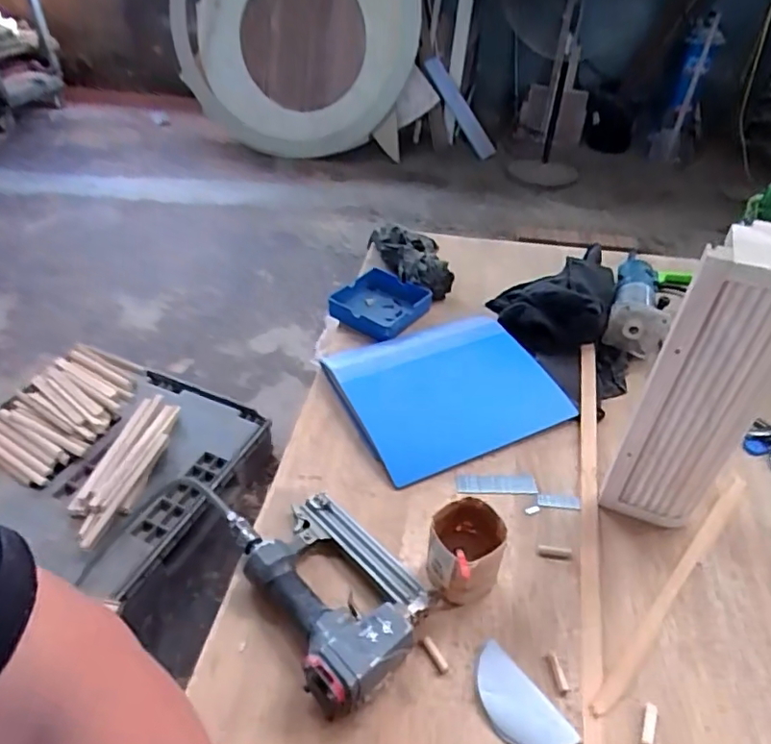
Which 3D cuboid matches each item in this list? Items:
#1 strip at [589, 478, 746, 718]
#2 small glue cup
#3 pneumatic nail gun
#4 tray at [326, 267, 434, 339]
[{"bbox_3d":[0.350,0.248,0.681,0.019,0.005,0.400,33,50,32],"label":"strip"},{"bbox_3d":[0.090,0.206,0.653,0.078,0.091,0.088,6,41,6],"label":"small glue cup"},{"bbox_3d":[-0.059,0.237,0.637,0.159,0.066,0.233,-28,48,-29],"label":"pneumatic nail gun"},{"bbox_3d":[-0.017,-0.123,1.067,0.153,0.046,0.159,29,48,29],"label":"tray"}]

